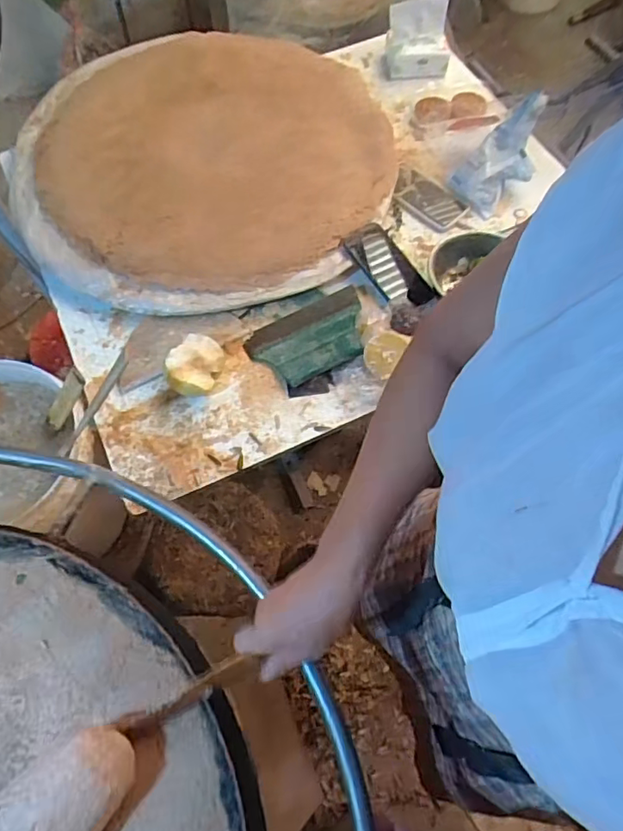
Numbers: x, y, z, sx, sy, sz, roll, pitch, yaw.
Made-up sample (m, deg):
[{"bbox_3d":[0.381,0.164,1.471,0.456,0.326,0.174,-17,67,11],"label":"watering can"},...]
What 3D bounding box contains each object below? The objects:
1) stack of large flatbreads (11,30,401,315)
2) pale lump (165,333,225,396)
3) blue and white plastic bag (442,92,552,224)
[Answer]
[{"bbox_3d":[-0.182,-0.459,0.977,0.672,0.053,0.617,-13,66,-6],"label":"stack of large flatbreads"},{"bbox_3d":[-0.169,-0.070,0.810,0.068,0.066,0.087,19,66,8],"label":"pale lump"},{"bbox_3d":[0.344,-0.451,0.965,0.099,0.034,0.201,40,100,-18],"label":"blue and white plastic bag"}]

